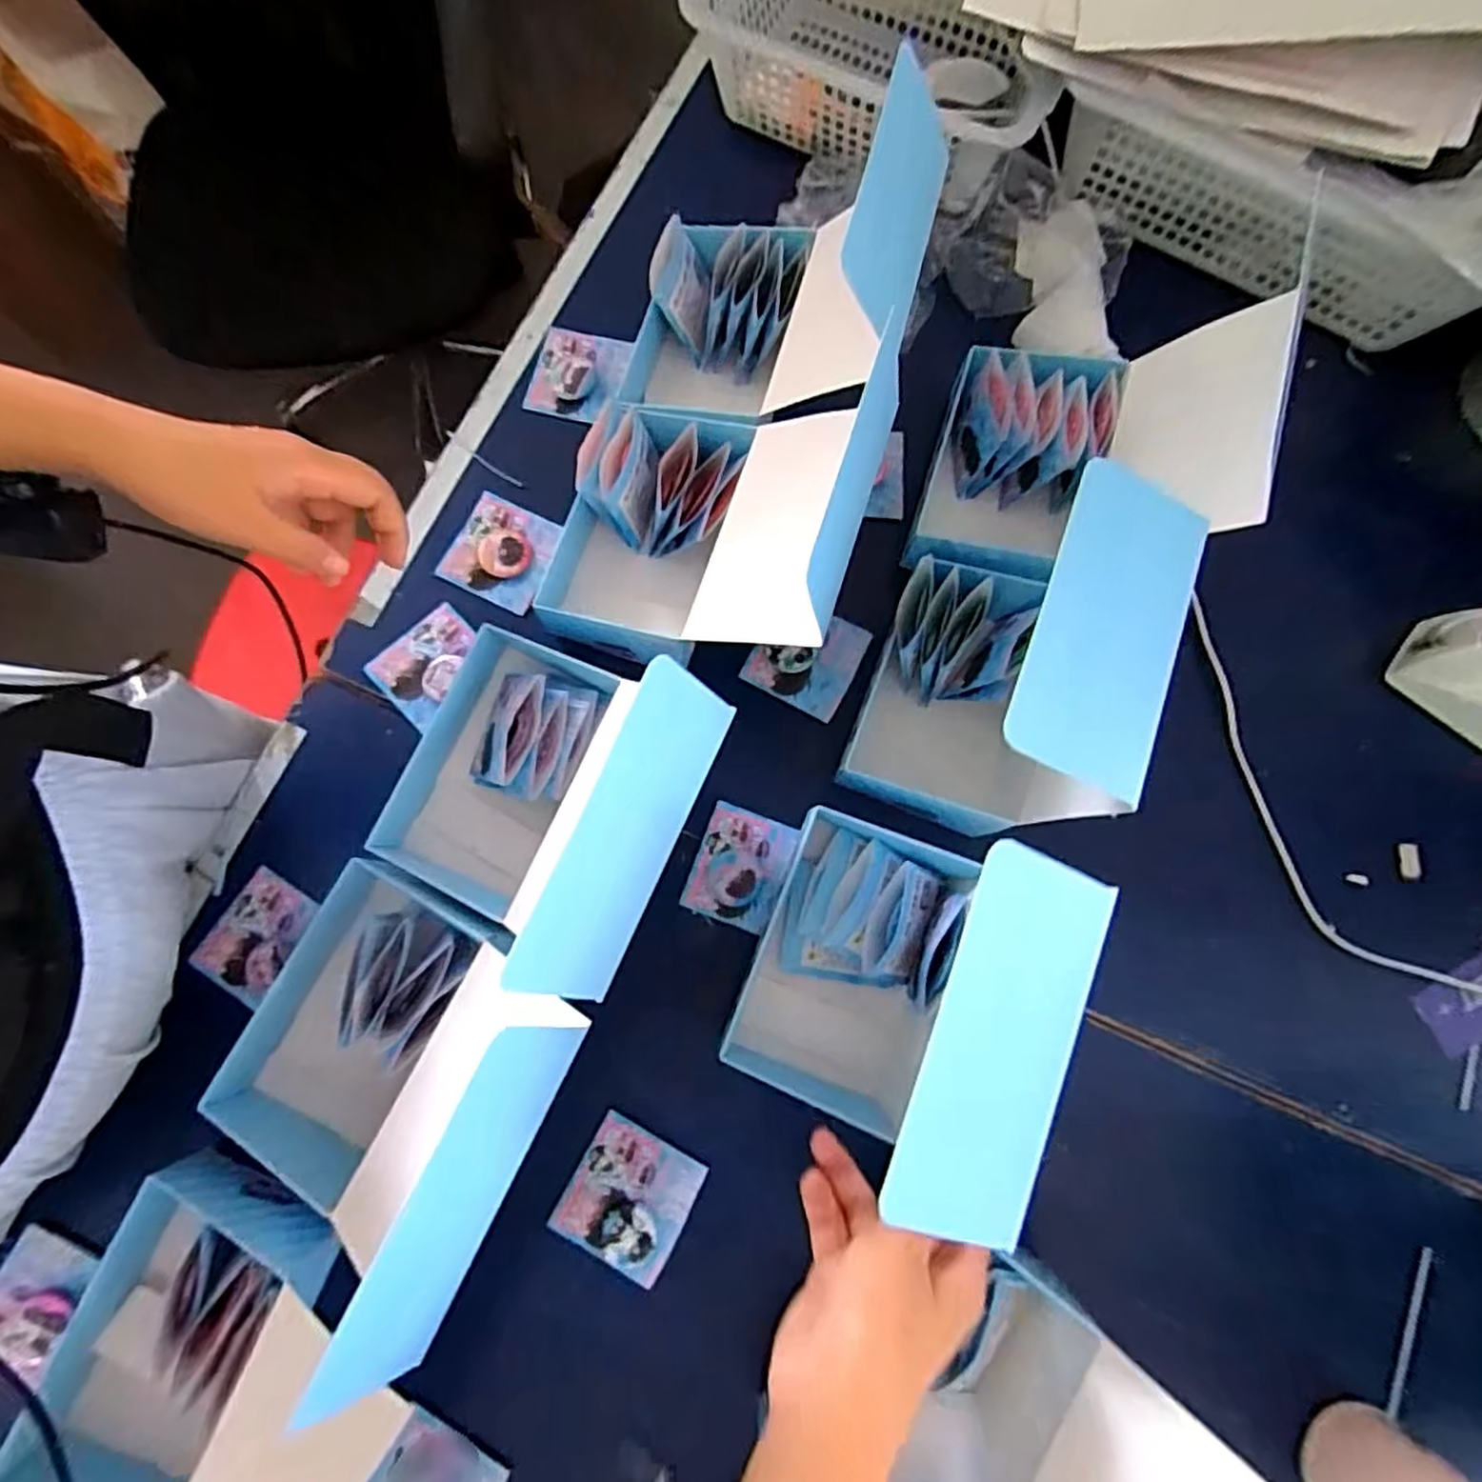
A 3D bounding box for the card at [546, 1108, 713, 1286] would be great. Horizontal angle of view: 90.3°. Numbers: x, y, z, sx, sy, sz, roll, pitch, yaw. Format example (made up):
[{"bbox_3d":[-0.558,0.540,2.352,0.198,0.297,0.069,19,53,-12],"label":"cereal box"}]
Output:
[{"bbox_3d":[-0.064,0.258,0.414,0.067,0.009,0.069,28,79,6],"label":"card"}]

